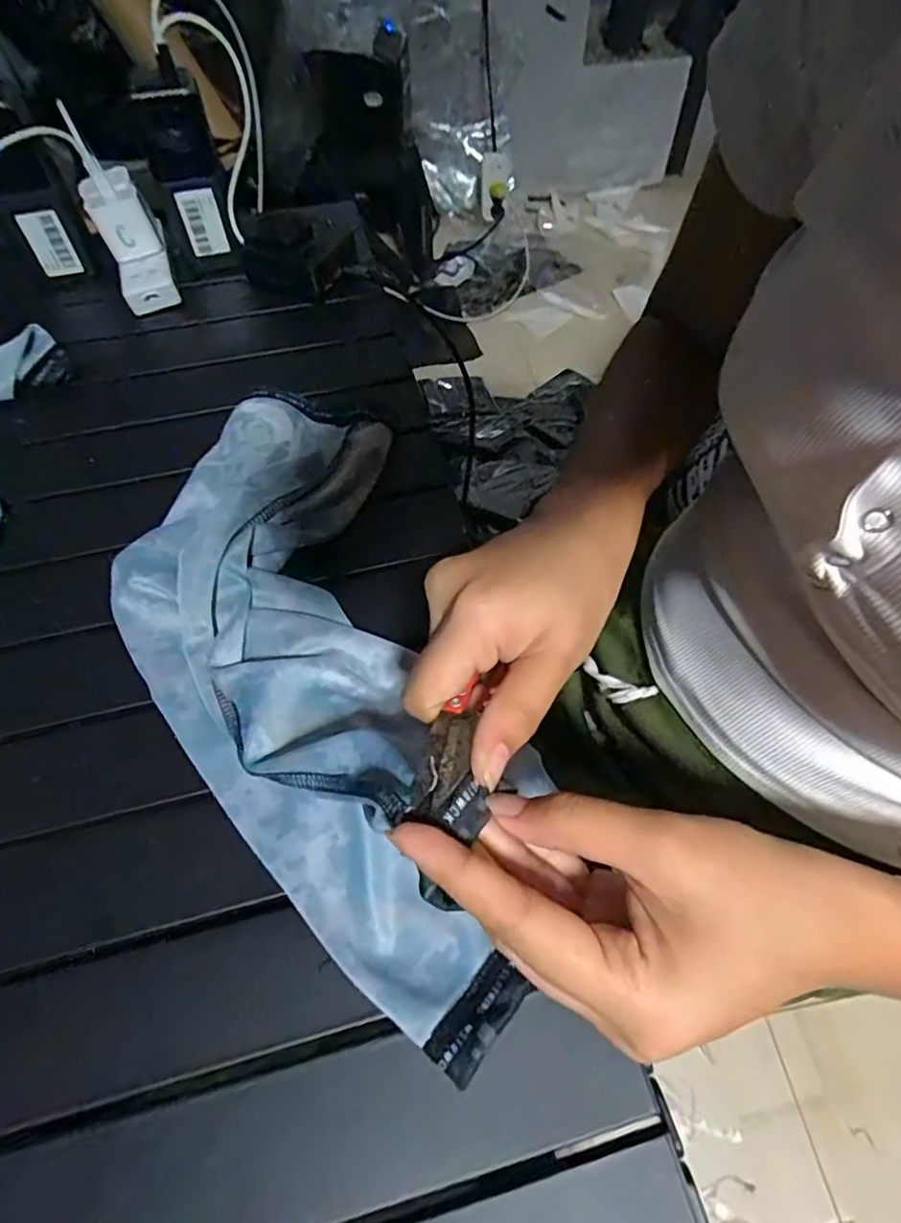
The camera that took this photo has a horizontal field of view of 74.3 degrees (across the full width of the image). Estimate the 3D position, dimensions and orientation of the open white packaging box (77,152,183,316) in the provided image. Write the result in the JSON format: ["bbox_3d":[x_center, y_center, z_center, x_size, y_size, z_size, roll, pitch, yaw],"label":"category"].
[{"bbox_3d":[-0.266,-0.312,0.498,0.047,0.113,0.029,-23,16,-17],"label":"open white packaging box"}]

